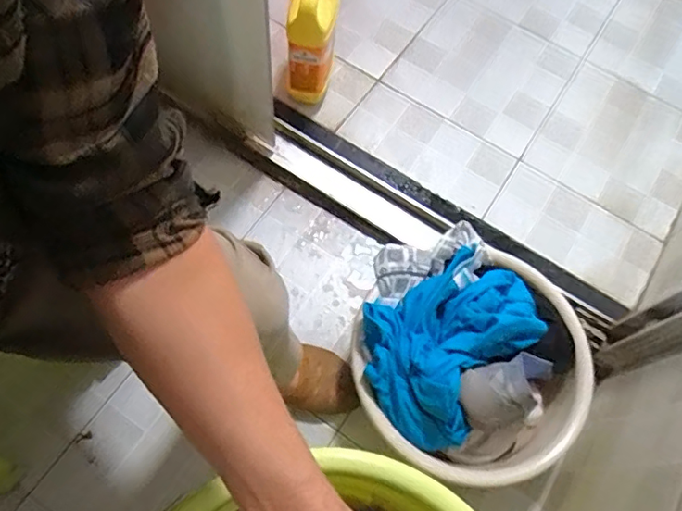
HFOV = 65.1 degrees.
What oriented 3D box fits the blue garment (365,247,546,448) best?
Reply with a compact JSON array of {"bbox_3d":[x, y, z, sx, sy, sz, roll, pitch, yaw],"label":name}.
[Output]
[{"bbox_3d":[0.148,0.112,0.680,0.240,0.071,0.193,-26,72,-14],"label":"blue garment"}]

